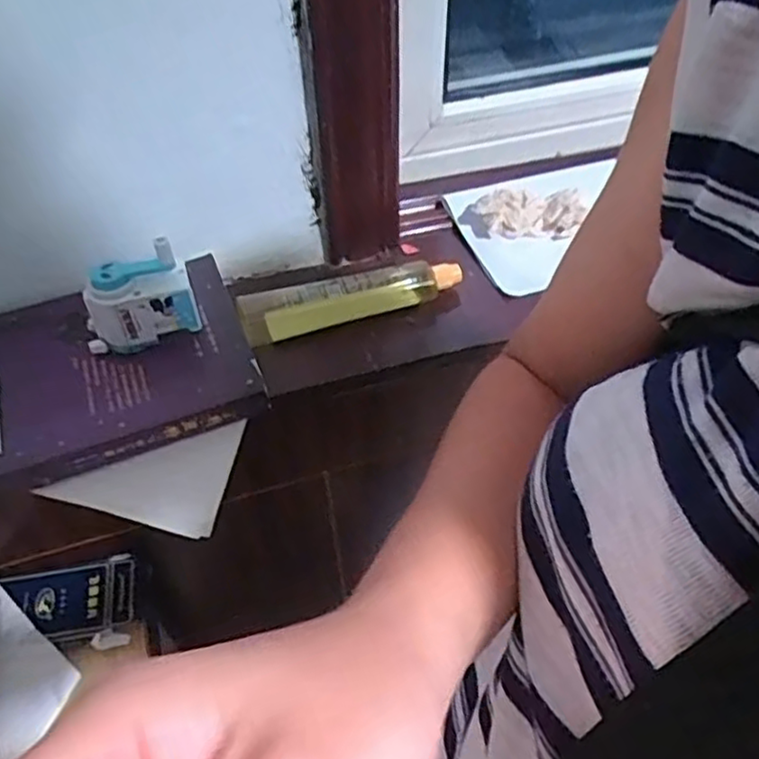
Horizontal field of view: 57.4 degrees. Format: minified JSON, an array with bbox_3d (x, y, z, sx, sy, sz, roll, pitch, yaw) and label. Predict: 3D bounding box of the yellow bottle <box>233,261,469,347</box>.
[{"bbox_3d":[-0.023,-0.076,0.613,0.197,0.036,0.039,-16,51,-13],"label":"yellow bottle"}]

